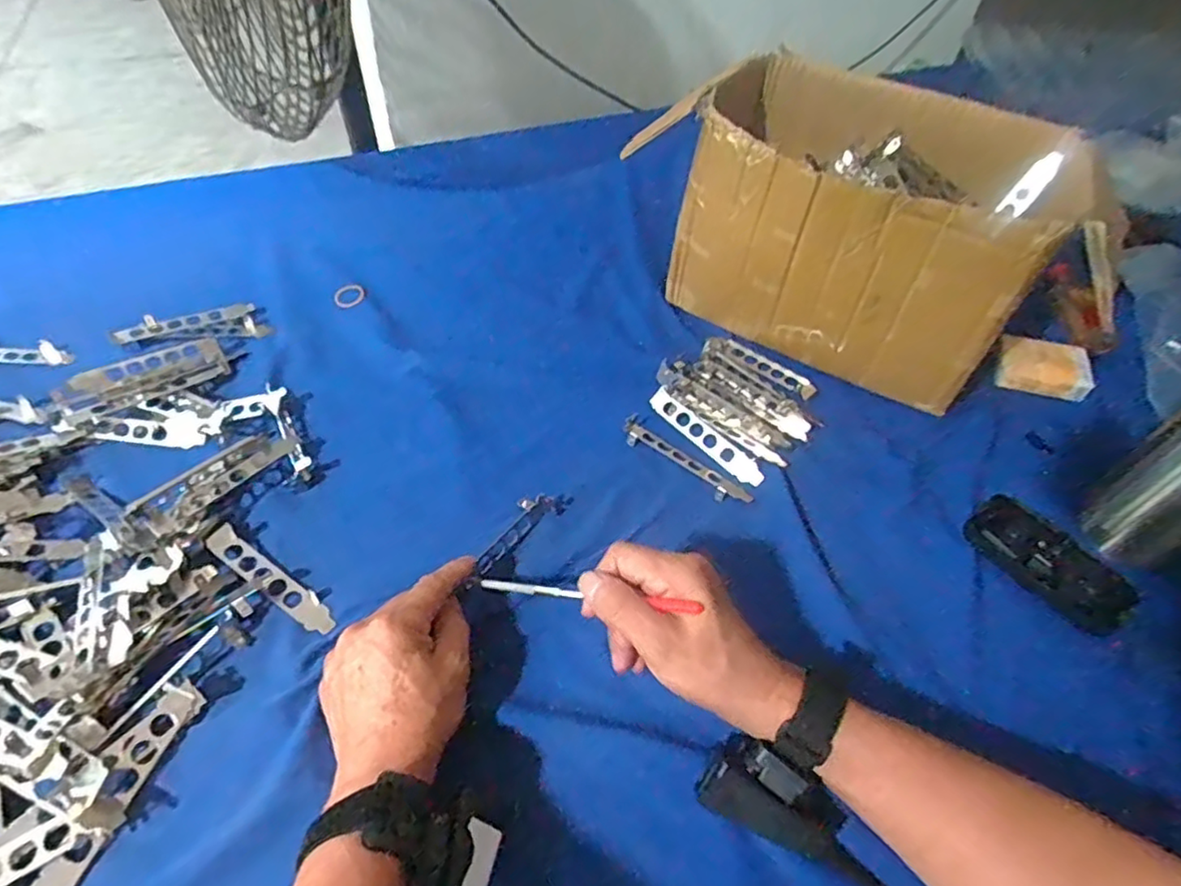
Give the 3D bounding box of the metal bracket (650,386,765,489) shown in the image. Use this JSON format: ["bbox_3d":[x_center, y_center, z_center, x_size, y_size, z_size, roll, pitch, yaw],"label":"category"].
[{"bbox_3d":[0.100,-0.008,0.557,0.027,0.004,0.124,-30,58,-26],"label":"metal bracket"}]

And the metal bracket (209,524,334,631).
[{"bbox_3d":[-0.226,0.095,0.454,0.119,0.008,0.020,29,54,19],"label":"metal bracket"}]

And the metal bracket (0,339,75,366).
[{"bbox_3d":[-0.538,-0.083,0.584,0.110,0.016,0.021,-5,50,-8],"label":"metal bracket"}]

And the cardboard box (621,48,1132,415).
[{"bbox_3d":[0.262,-0.214,0.619,0.382,0.192,0.264,26,53,17],"label":"cardboard box"}]

